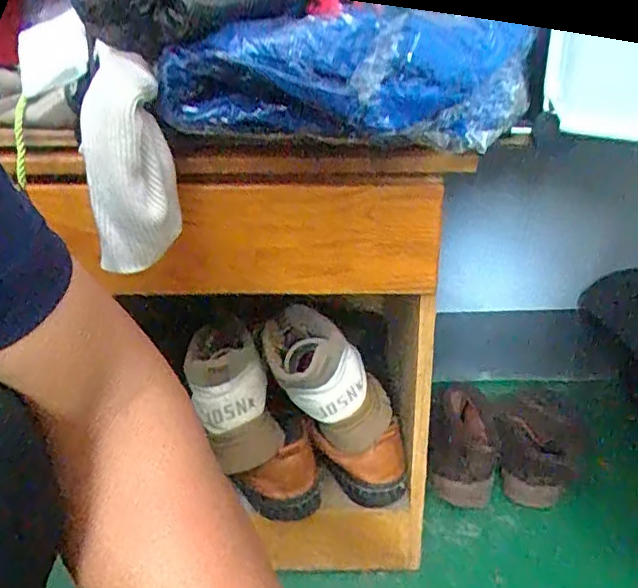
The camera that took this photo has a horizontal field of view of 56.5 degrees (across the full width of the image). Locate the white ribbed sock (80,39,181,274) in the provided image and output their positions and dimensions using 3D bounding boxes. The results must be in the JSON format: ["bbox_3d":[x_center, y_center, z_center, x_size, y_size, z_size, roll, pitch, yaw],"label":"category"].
[{"bbox_3d":[-0.139,-0.094,0.435,0.063,0.151,0.045,-7,21,-15],"label":"white ribbed sock"}]

